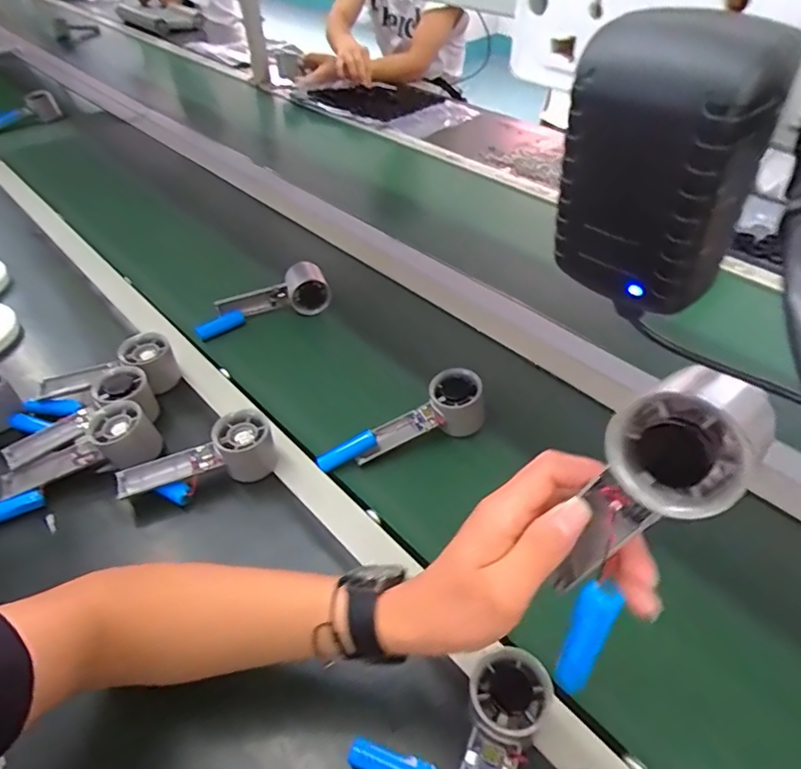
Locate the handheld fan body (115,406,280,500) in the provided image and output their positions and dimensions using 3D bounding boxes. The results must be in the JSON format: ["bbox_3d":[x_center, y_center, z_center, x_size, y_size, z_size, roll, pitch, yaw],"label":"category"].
[{"bbox_3d":[-0.207,0.074,0.584,0.158,0.050,0.052,-12,48,-16],"label":"handheld fan body"}]

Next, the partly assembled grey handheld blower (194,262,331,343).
[{"bbox_3d":[-0.193,-0.113,0.801,0.183,0.054,0.053,-22,51,-7],"label":"partly assembled grey handheld blower"}]

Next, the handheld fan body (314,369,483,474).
[{"bbox_3d":[0.003,0.048,0.631,0.192,0.049,0.055,-25,52,-8],"label":"handheld fan body"}]

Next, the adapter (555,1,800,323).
[{"bbox_3d":[0.074,-0.062,0.166,0.053,0.076,0.029,32,51,23],"label":"adapter"}]

